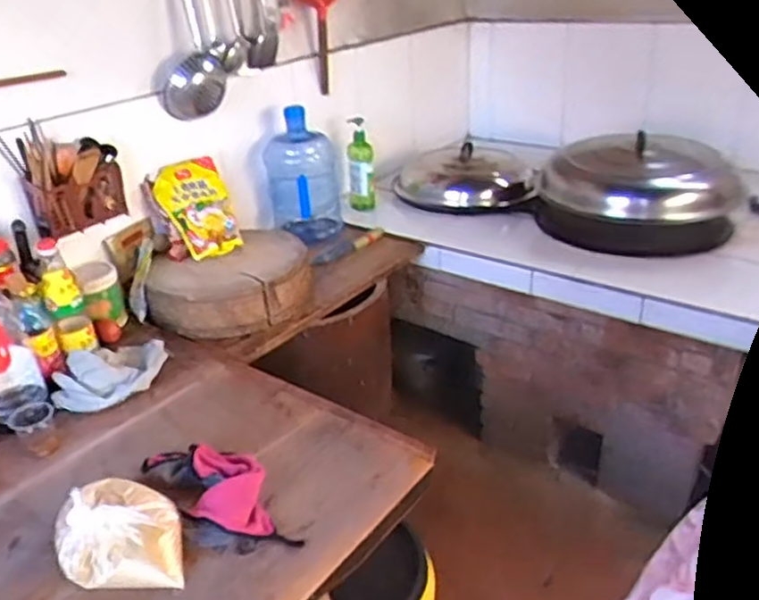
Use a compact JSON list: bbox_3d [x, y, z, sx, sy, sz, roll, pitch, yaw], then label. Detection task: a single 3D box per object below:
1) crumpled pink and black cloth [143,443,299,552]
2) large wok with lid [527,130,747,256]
[{"bbox_3d":[-0.247,0.285,1.032,0.144,0.057,0.316,-23,34,-33],"label":"crumpled pink and black cloth"},{"bbox_3d":[0.667,-0.285,1.786,0.459,0.235,0.396,1,29,7],"label":"large wok with lid"}]

